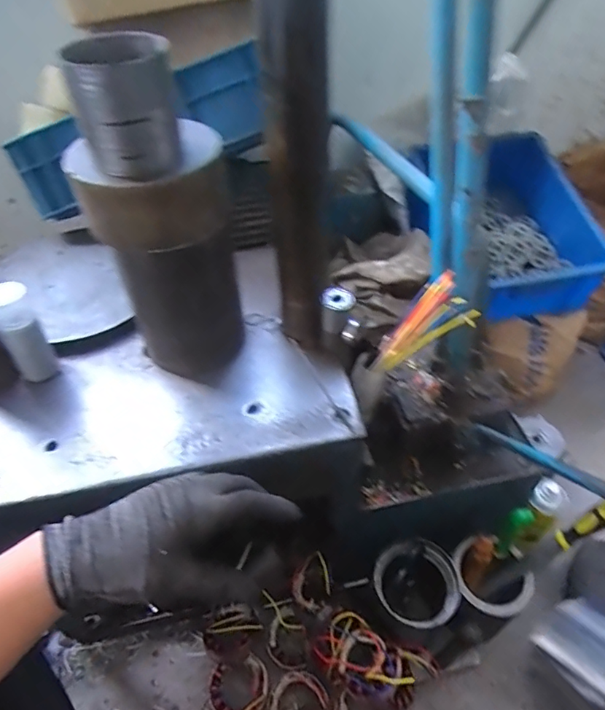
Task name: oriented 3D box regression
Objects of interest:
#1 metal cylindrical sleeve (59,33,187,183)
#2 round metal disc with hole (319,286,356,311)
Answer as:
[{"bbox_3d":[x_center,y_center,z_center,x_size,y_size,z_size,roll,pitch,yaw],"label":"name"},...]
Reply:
[{"bbox_3d":[-0.157,-0.221,0.449,0.089,0.102,0.084,-14,47,-10],"label":"metal cylindrical sleeve"},{"bbox_3d":[0.043,-0.068,0.611,0.042,0.009,0.031,-8,72,-17],"label":"round metal disc with hole"}]

